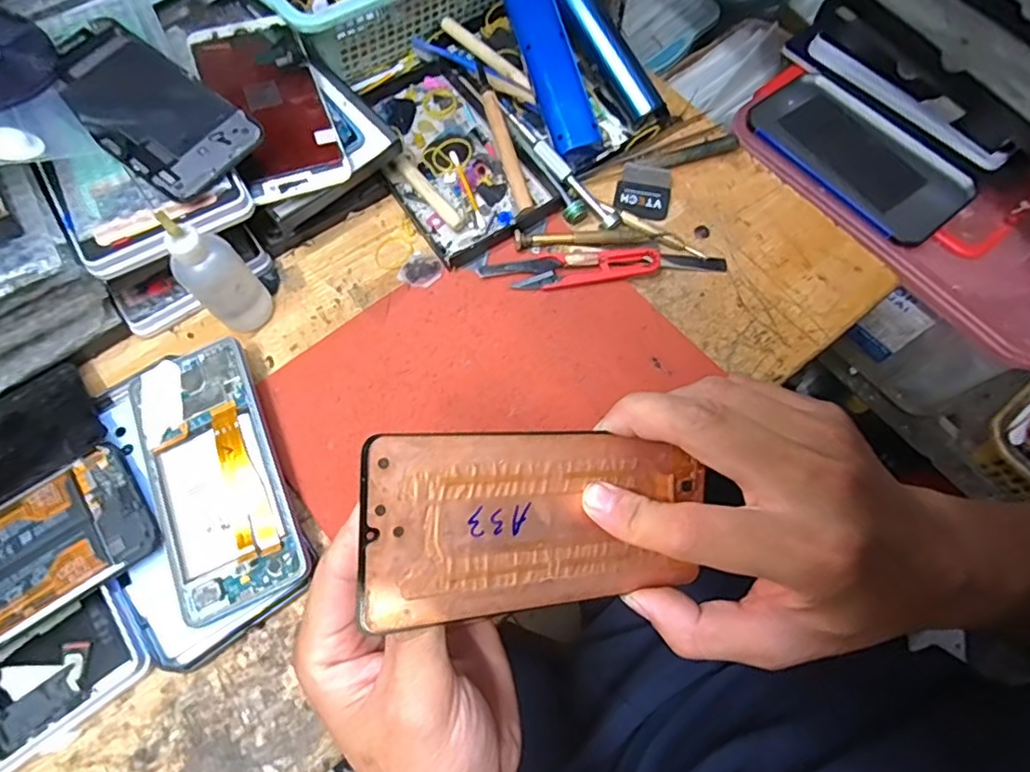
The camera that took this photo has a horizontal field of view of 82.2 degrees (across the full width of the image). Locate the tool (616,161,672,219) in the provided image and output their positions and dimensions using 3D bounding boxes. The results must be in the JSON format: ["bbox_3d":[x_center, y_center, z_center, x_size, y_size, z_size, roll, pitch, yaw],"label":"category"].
[{"bbox_3d":[0.097,-0.146,0.442,0.040,0.007,0.050,11,68,4],"label":"tool"}]

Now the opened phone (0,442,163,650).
[{"bbox_3d":[-0.281,0.103,0.320,0.159,0.012,0.073,-35,72,-14],"label":"opened phone"}]

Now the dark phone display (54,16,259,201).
[{"bbox_3d":[-0.229,-0.173,0.363,0.140,0.005,0.069,37,72,7],"label":"dark phone display"}]

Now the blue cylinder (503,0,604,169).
[{"bbox_3d":[0.028,-0.231,0.436,0.033,0.025,0.133,-21,93,-9],"label":"blue cylinder"}]

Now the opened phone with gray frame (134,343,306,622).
[{"bbox_3d":[-0.173,0.049,0.340,0.071,0.008,0.155,-24,72,-2],"label":"opened phone with gray frame"}]

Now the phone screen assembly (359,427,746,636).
[{"bbox_3d":[0.017,0.053,0.235,0.152,0.004,0.069,3,88,-27],"label":"phone screen assembly"}]

